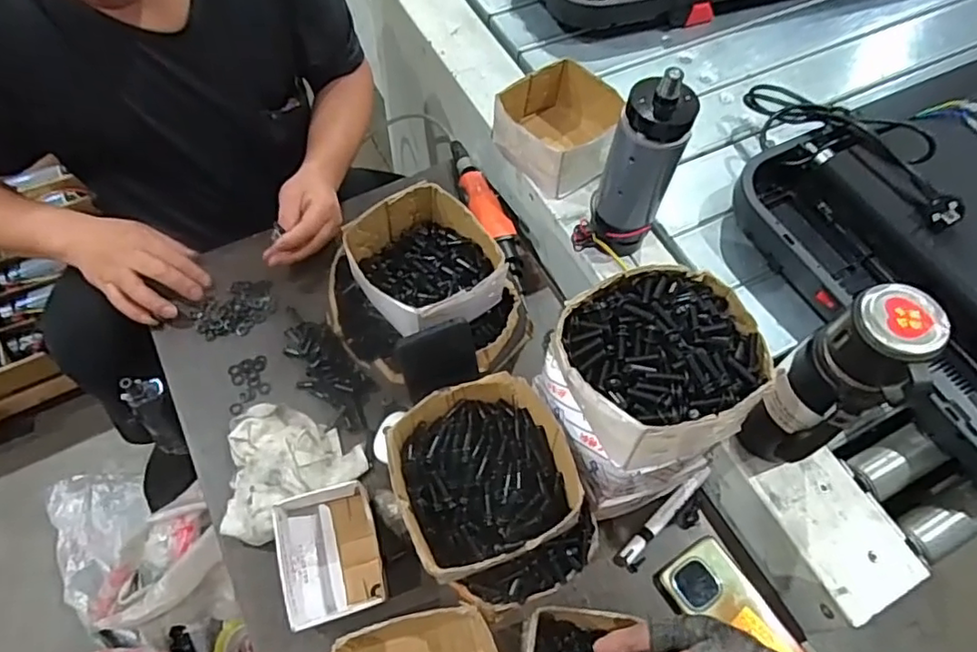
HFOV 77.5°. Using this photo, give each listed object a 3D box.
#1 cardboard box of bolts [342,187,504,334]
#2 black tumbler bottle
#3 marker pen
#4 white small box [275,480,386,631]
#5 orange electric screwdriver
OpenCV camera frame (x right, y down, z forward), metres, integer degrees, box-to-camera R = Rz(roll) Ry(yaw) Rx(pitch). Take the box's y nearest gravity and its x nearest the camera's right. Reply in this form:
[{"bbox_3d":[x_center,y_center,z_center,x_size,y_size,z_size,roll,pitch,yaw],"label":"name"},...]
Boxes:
[{"bbox_3d":[-0.072,-0.069,0.690,0.144,0.067,0.157,-33,67,-19],"label":"cardboard box of bolts"},{"bbox_3d":[0.292,0.059,0.545,0.071,0.243,0.072,40,67,18],"label":"black tumbler bottle"},{"bbox_3d":[0.189,0.204,0.654,0.144,0.014,0.017,-38,69,-21],"label":"marker pen"},{"bbox_3d":[-0.155,0.223,0.604,0.092,0.056,0.128,-12,62,-9],"label":"white small box"},{"bbox_3d":[-0.004,-0.164,0.828,0.039,0.035,0.269,-19,63,-12],"label":"orange electric screwdriver"}]

